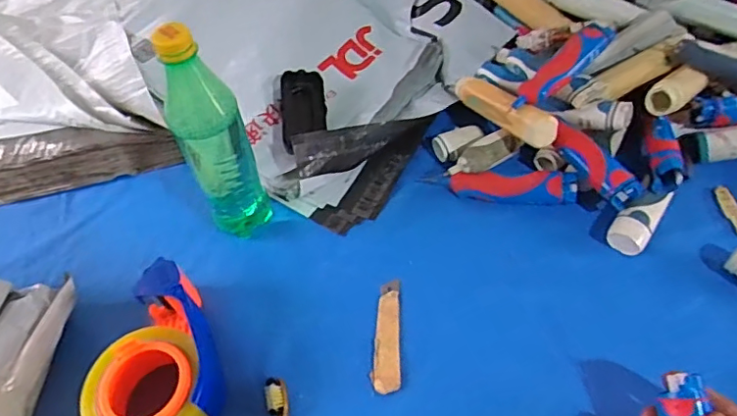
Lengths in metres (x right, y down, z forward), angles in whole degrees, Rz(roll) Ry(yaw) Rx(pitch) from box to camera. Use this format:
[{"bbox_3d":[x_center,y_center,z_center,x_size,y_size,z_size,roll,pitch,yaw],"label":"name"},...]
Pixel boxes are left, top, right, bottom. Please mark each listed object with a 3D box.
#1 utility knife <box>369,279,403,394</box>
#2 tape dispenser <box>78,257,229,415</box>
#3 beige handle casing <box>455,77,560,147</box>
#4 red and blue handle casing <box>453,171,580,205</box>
[{"bbox_3d":[0.017,0.117,0.518,0.025,0.005,0.108,-2,51,4],"label":"utility knife"},{"bbox_3d":[-0.191,0.135,0.485,0.105,0.053,0.156,-22,53,-12],"label":"tape dispenser"},{"bbox_3d":[0.143,-0.113,0.613,0.030,0.032,0.153,-27,40,-15],"label":"beige handle casing"},{"bbox_3d":[0.152,-0.017,0.586,0.124,0.026,0.042,-1,52,4],"label":"red and blue handle casing"}]

